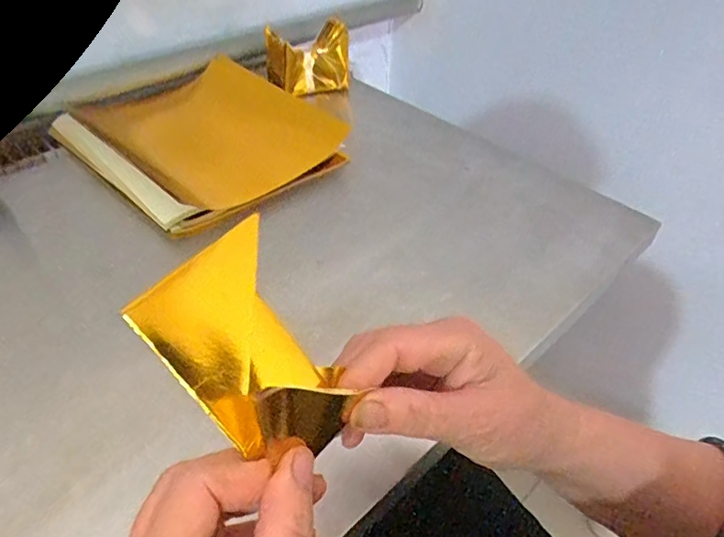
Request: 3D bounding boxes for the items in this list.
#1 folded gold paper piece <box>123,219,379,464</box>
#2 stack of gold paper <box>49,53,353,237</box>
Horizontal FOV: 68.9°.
[{"bbox_3d":[-0.045,0.035,0.230,0.064,0.008,0.098,-42,96,-34],"label":"folded gold paper piece"},{"bbox_3d":[-0.178,-0.150,0.576,0.260,0.046,0.228,32,51,26],"label":"stack of gold paper"}]

